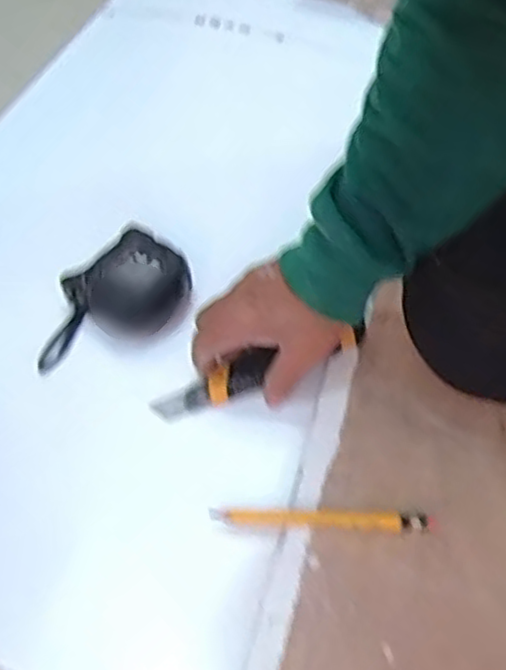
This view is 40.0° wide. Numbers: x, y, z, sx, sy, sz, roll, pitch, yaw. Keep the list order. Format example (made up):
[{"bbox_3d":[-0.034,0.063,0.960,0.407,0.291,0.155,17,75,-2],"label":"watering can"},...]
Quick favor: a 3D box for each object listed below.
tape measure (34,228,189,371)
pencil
[{"bbox_3d":[-0.115,-0.025,0.555,0.079,0.044,0.129,38,62,23],"label":"tape measure"},{"bbox_3d":[0.046,0.121,0.460,0.145,0.008,0.014,2,54,1],"label":"pencil"}]

